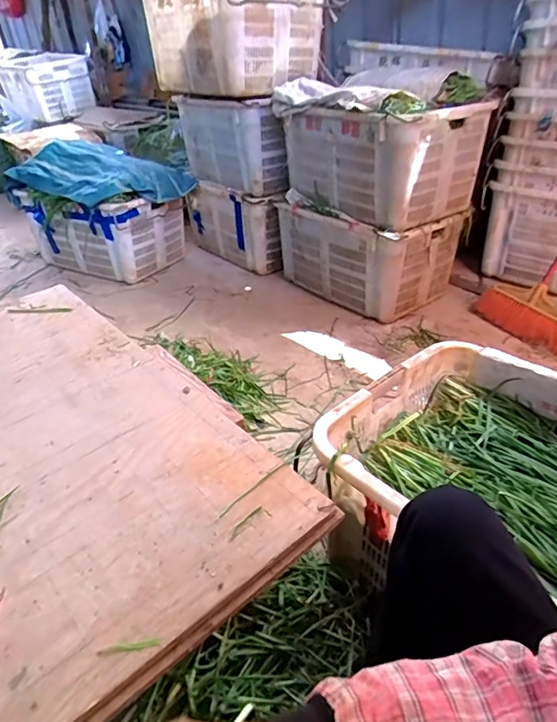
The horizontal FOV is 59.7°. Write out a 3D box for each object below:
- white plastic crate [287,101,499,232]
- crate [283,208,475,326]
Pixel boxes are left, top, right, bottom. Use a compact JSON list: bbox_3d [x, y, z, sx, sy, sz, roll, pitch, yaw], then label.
[{"bbox_3d":[0.368,-0.702,1.677,0.463,0.317,0.534,-20,37,-24],"label":"white plastic crate"},{"bbox_3d":[0.344,-0.418,1.898,0.420,0.369,0.586,-24,38,-28],"label":"crate"}]

